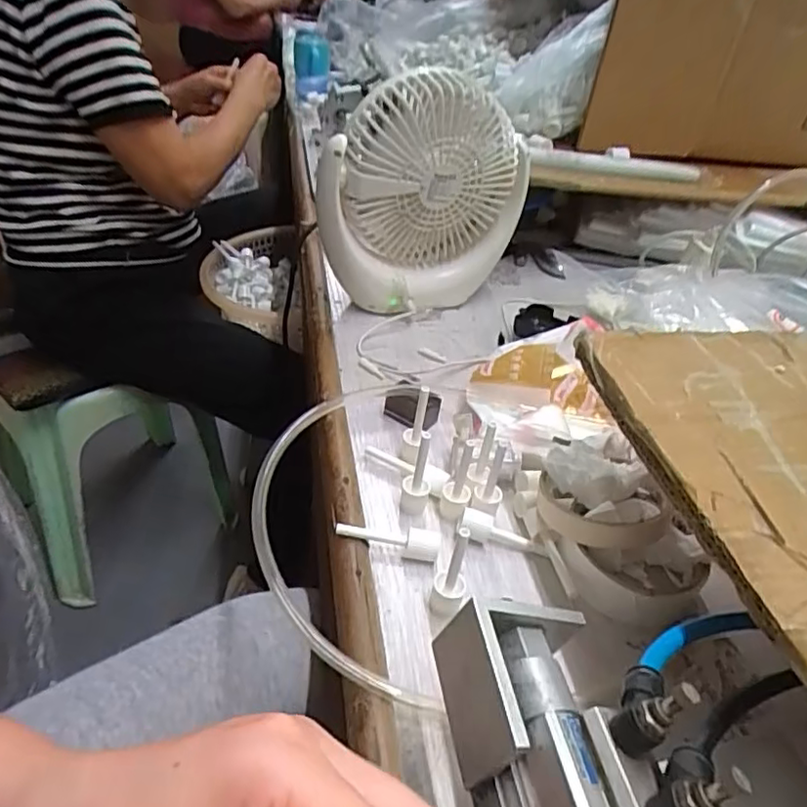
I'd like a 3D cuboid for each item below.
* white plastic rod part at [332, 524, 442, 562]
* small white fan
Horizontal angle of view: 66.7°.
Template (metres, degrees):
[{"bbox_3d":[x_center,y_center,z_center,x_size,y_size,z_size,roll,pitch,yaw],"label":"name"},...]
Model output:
[{"bbox_3d":[-0.009,0.084,0.384,0.065,0.017,0.013,12,38,5],"label":"white plastic rod part"},{"bbox_3d":[0.019,-0.187,0.578,0.191,0.209,0.064,-14,43,-25],"label":"small white fan"}]

